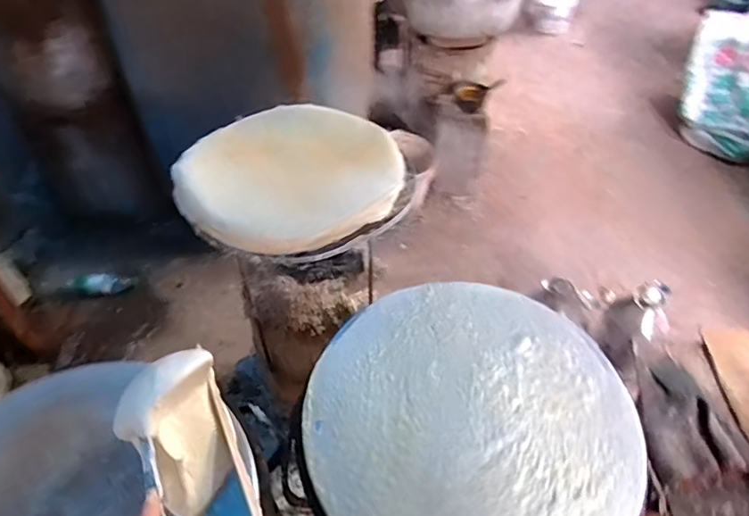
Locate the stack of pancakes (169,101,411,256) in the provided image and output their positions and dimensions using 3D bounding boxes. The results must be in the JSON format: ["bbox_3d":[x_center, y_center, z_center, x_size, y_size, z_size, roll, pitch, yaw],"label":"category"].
[{"bbox_3d":[-0.134,-0.144,0.855,0.360,0.057,0.363,19,49,18],"label":"stack of pancakes"}]

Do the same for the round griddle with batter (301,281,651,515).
[{"bbox_3d":[0.109,0.178,0.576,0.361,0.022,0.357,1,46,-1],"label":"round griddle with batter"}]

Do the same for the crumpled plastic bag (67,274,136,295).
[{"bbox_3d":[-0.965,0.085,1.727,0.222,0.054,0.071,2,46,2],"label":"crumpled plastic bag"}]

